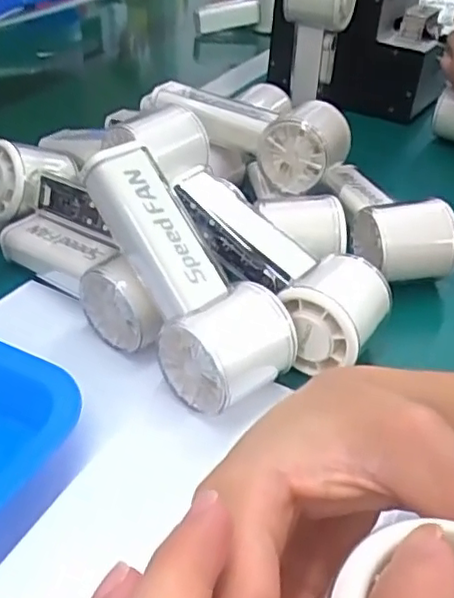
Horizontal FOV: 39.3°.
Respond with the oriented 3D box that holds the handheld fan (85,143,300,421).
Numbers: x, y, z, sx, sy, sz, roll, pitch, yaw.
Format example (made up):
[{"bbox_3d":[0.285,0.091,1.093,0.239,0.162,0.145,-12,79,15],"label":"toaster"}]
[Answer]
[{"bbox_3d":[-0.025,-0.014,0.354,0.062,0.048,0.155,-31,87,-36],"label":"handheld fan"}]

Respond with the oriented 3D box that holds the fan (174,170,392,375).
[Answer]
[{"bbox_3d":[0.031,-0.021,0.386,0.138,0.050,0.062,40,48,13],"label":"fan"}]

